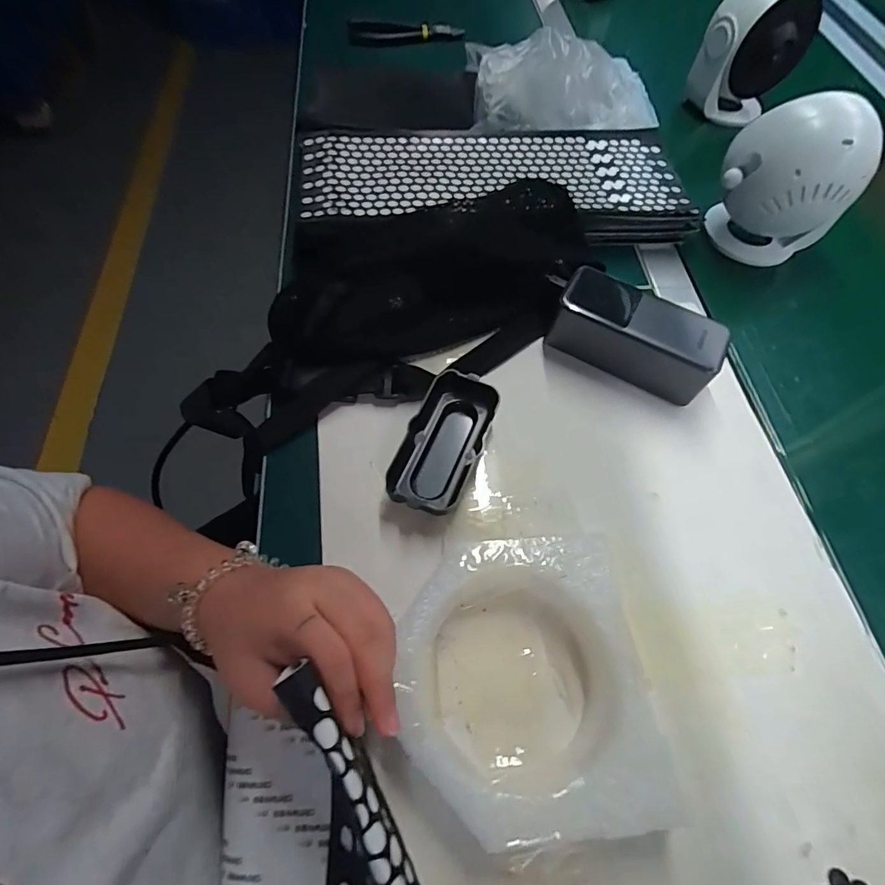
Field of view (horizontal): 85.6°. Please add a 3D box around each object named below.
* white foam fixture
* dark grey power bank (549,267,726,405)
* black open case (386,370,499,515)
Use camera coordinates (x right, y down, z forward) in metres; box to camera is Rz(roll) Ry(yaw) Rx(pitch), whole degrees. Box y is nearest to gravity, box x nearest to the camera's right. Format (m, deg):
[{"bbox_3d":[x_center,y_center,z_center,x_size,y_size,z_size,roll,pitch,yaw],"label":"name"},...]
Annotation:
[{"bbox_3d":[0.044,0.134,0.273,0.132,0.040,0.146,-6,62,-6],"label":"white foam fixture"},{"bbox_3d":[0.155,-0.086,0.390,0.126,0.054,0.047,26,63,11],"label":"dark grey power bank"},{"bbox_3d":[0.002,0.001,0.345,0.052,0.029,0.107,18,62,7],"label":"black open case"}]

